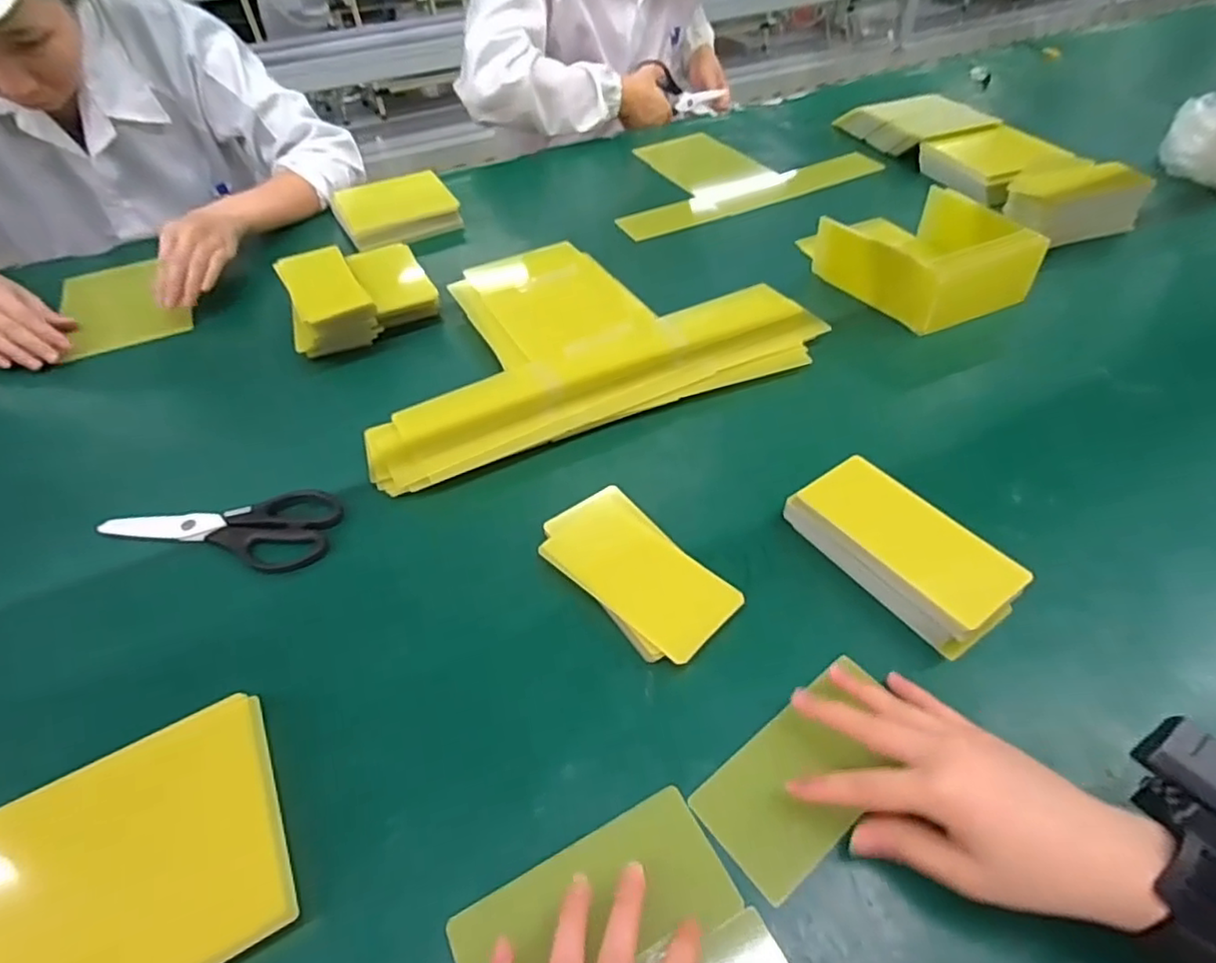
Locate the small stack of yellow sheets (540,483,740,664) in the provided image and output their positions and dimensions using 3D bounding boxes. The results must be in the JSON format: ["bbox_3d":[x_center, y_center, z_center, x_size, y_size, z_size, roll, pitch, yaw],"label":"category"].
[{"bbox_3d":[0.019,0.061,0.442,0.076,0.011,0.141,-36,57,-24],"label":"small stack of yellow sheets"}]

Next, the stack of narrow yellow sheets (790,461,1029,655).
[{"bbox_3d":[0.206,0.048,0.444,0.068,0.043,0.146,-30,50,-24],"label":"stack of narrow yellow sheets"}]

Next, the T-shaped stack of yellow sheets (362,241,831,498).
[{"bbox_3d":[-0.039,-0.153,0.644,0.443,0.053,0.288,-20,47,-15],"label":"T-shaped stack of yellow sheets"}]

